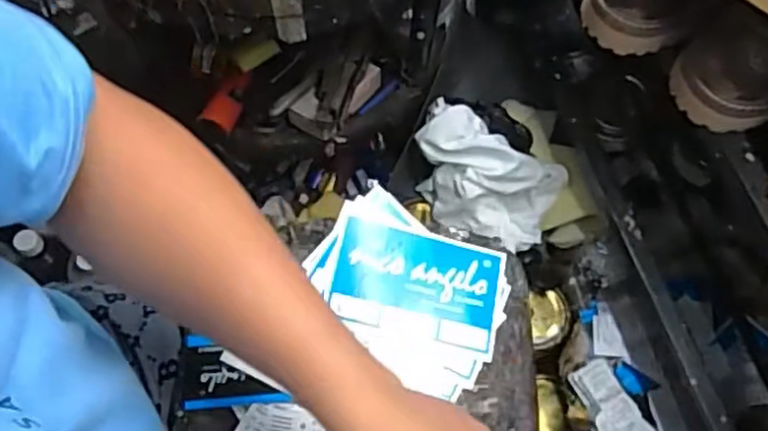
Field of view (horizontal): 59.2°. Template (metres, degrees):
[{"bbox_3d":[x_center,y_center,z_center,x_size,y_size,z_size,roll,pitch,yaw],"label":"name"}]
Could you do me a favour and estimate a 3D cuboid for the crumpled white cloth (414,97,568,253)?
[{"bbox_3d":[0.130,-0.047,0.892,0.196,0.110,0.121,27,69,10],"label":"crumpled white cloth"}]

